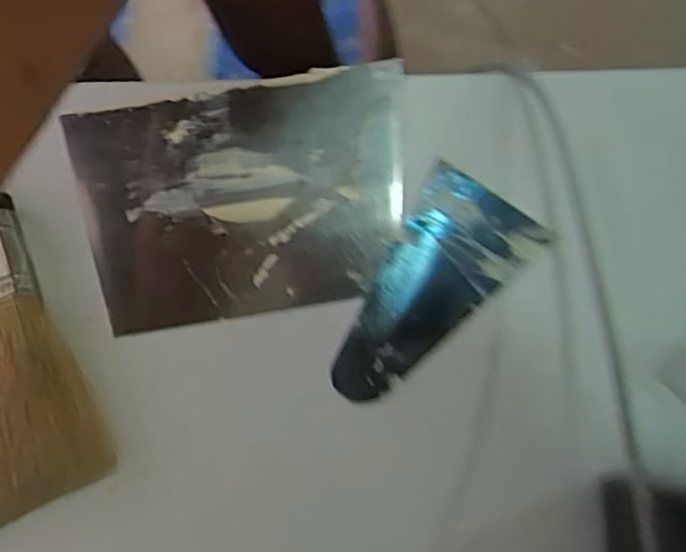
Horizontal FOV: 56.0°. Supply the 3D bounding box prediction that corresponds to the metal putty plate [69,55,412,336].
[{"bbox_3d":[-0.038,-0.033,0.263,0.134,0.008,0.097,-12,75,-2],"label":"metal putty plate"}]

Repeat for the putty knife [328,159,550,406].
[{"bbox_3d":[0.030,0.005,0.248,0.048,0.010,0.095,38,82,12],"label":"putty knife"}]

